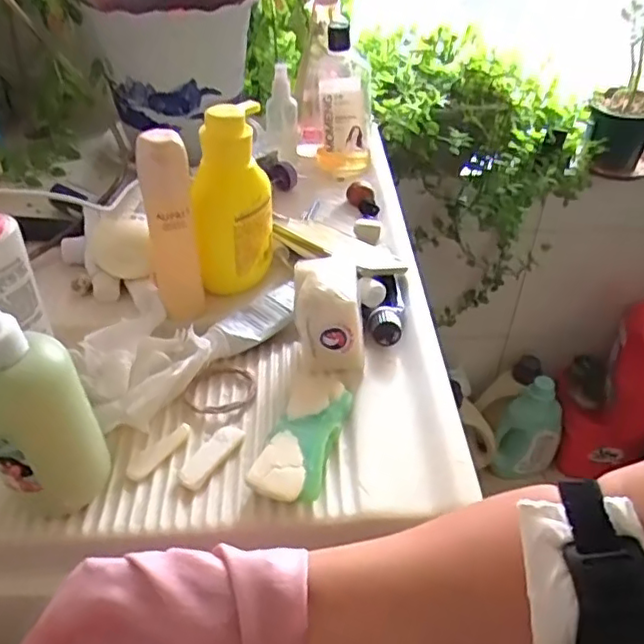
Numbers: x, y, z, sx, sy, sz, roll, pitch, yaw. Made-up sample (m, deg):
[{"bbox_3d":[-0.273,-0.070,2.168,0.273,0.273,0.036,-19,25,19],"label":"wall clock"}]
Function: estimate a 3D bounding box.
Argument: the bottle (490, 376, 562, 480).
[{"bbox_3d":[0.530,0.279,1.606,0.148,0.399,0.090,19,42,20],"label":"bottle"}]

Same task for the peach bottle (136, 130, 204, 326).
[{"bbox_3d":[-0.129,-0.077,0.541,0.040,0.168,0.026,-12,41,-17],"label":"peach bottle"}]

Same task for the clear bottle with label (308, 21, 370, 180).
[{"bbox_3d":[0.025,-0.289,0.806,0.080,0.181,0.089,2,39,0],"label":"clear bottle with label"}]

